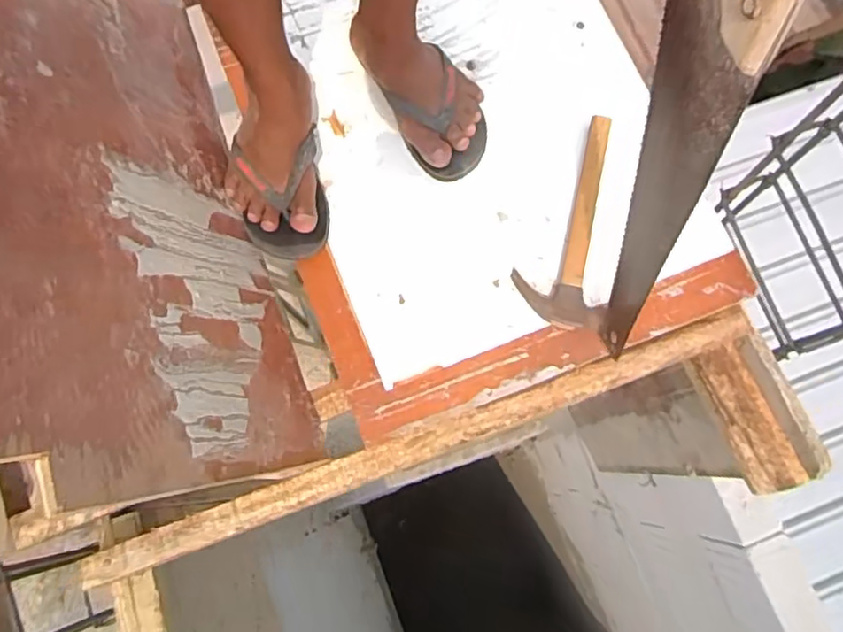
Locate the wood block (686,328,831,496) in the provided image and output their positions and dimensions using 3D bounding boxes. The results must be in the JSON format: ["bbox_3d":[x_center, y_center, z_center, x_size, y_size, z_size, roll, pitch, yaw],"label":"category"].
[{"bbox_3d":[0.401,0.118,0.764,0.072,0.066,0.183,-24,76,-7],"label":"wood block"}]

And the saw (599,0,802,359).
[{"bbox_3d":[0.185,-0.134,0.476,0.025,0.487,0.111,-10,56,-3],"label":"saw"}]

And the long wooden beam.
[{"bbox_3d":[0.007,0.141,0.717,0.784,0.040,0.049,-20,76,-6],"label":"long wooden beam"}]

